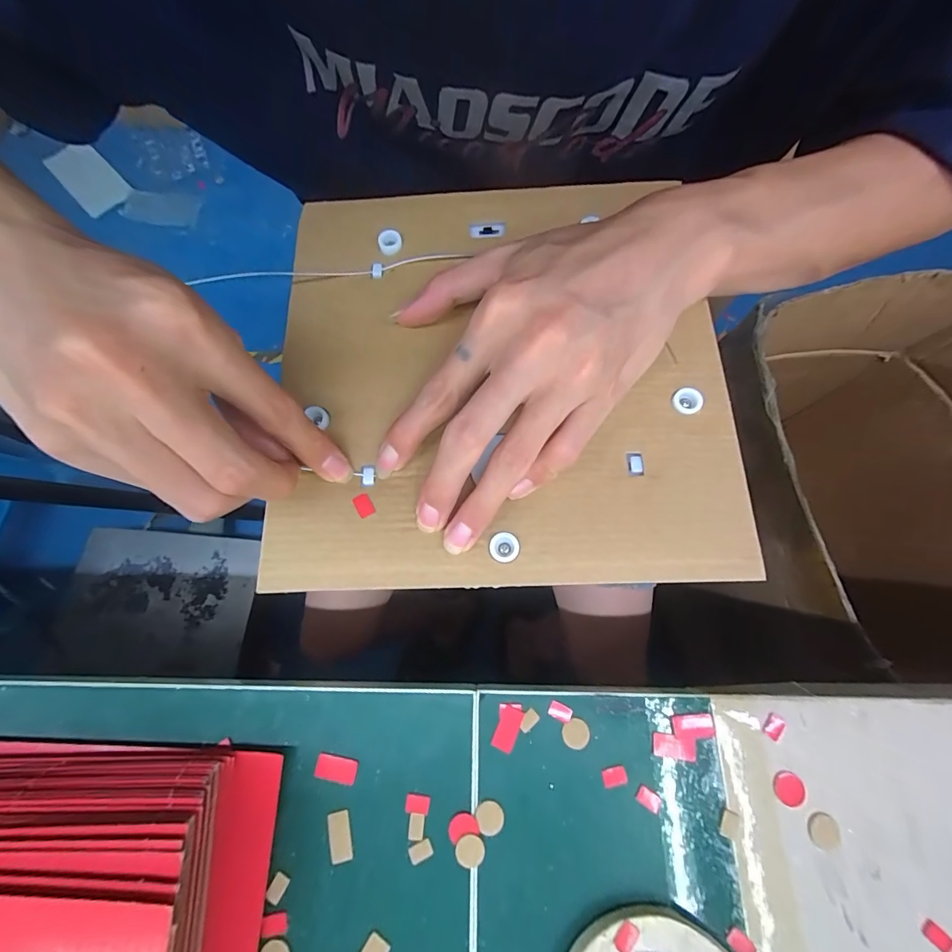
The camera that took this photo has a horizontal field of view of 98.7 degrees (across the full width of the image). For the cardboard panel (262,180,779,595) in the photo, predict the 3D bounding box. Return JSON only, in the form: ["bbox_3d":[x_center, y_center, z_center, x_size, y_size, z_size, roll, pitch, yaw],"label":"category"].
[{"bbox_3d":[0.009,-0.058,0.205,0.214,0.010,0.218,-2,73,1],"label":"cardboard panel"}]

